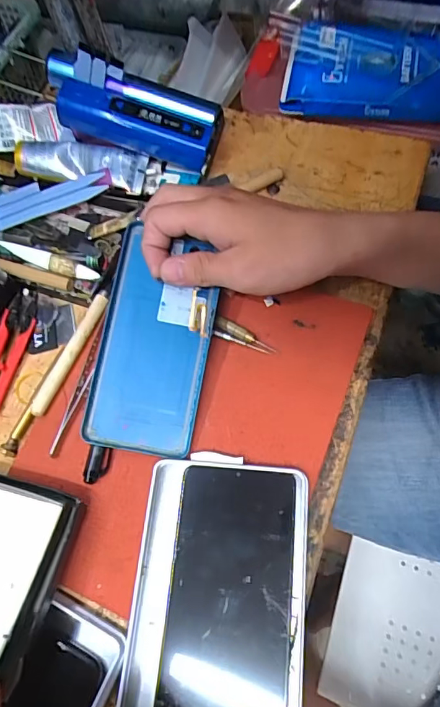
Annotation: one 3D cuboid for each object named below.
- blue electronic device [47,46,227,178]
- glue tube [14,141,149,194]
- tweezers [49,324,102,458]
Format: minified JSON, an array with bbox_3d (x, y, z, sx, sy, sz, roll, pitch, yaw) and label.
[{"bbox_3d":[-0.075,-0.214,0.405,0.154,0.048,0.060,21,69,-6],"label":"blue electronic device"},{"bbox_3d":[-0.126,-0.170,0.421,0.116,0.018,0.032,8,68,11],"label":"glue tube"},{"bbox_3d":[-0.102,0.028,0.349,0.012,0.011,0.099,13,69,13],"label":"tweezers"}]

